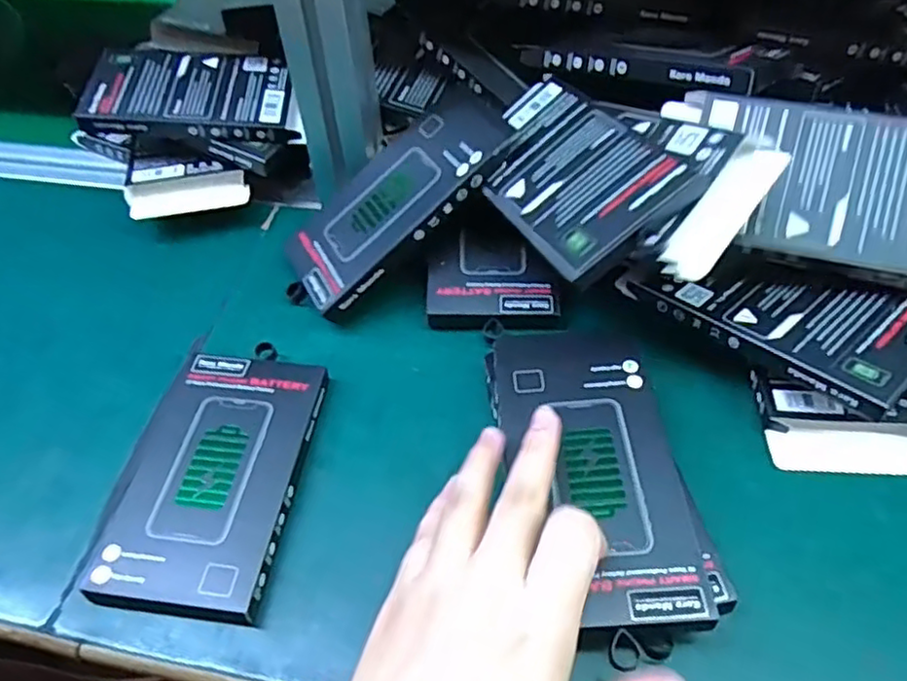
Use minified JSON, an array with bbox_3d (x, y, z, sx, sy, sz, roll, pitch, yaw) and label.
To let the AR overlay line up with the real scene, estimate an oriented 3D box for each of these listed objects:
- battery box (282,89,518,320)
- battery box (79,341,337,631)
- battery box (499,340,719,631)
[{"bbox_3d":[-0.036,-0.082,0.409,0.155,0.021,0.081,-42,53,5],"label":"battery box"},{"bbox_3d":[-0.118,0.064,0.336,0.081,0.016,0.140,5,53,7],"label":"battery box"},{"bbox_3d":[0.070,0.054,0.315,0.076,0.012,0.161,-13,50,-7],"label":"battery box"}]

